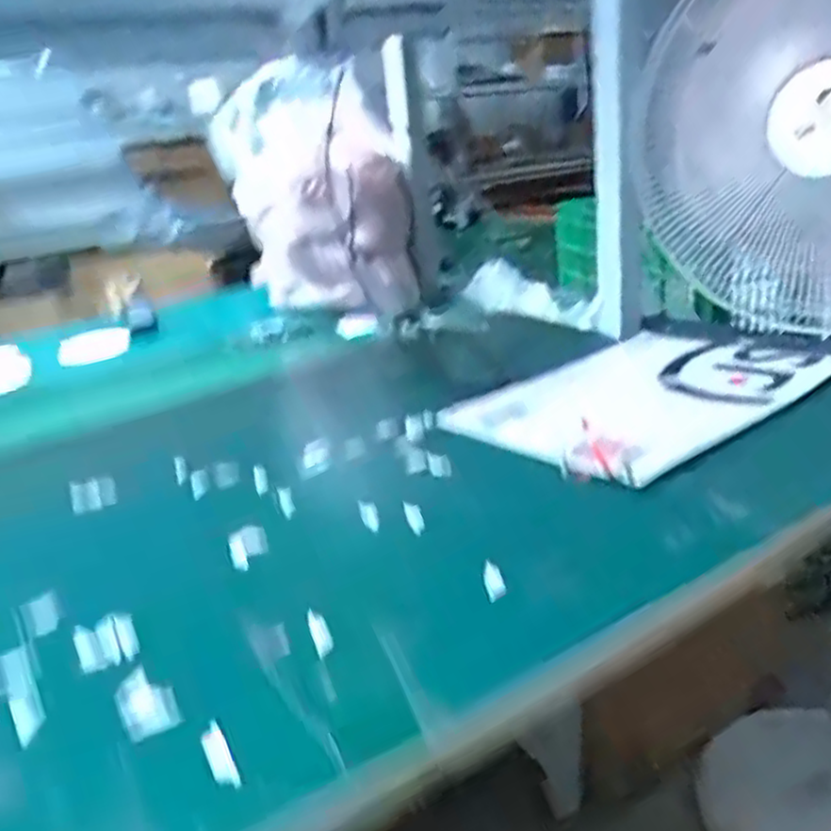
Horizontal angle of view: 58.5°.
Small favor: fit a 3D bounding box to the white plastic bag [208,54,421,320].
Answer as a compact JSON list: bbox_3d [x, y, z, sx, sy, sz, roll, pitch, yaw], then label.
[{"bbox_3d":[-0.163,-0.358,1.242,0.294,0.374,0.298,-7,20,-1],"label":"white plastic bag"}]

